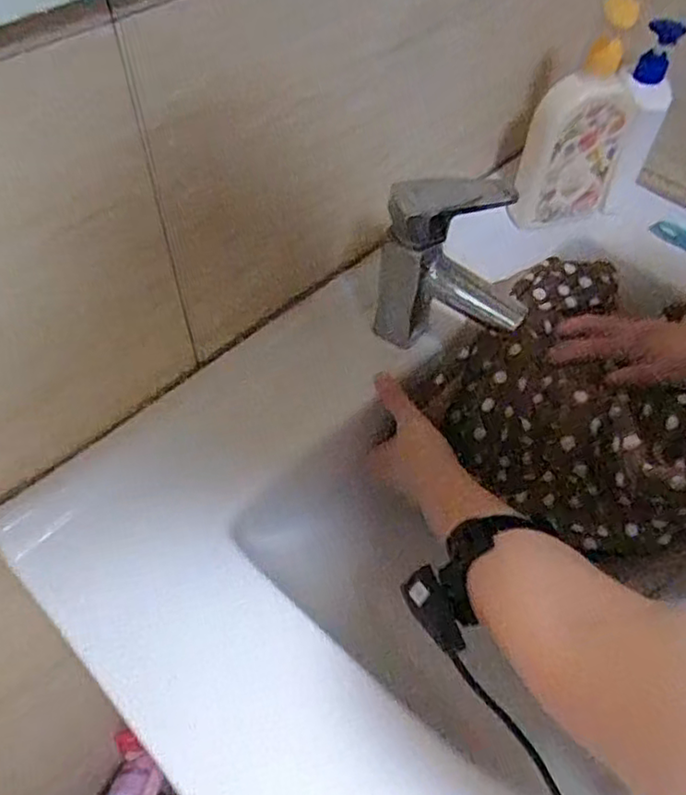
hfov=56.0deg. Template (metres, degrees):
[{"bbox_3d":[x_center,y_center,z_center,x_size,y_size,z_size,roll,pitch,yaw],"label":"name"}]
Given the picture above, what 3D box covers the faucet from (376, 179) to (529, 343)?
[{"bbox_3d":[0.101,-0.119,0.579,0.137,0.172,0.071,18,55,12],"label":"faucet"}]

